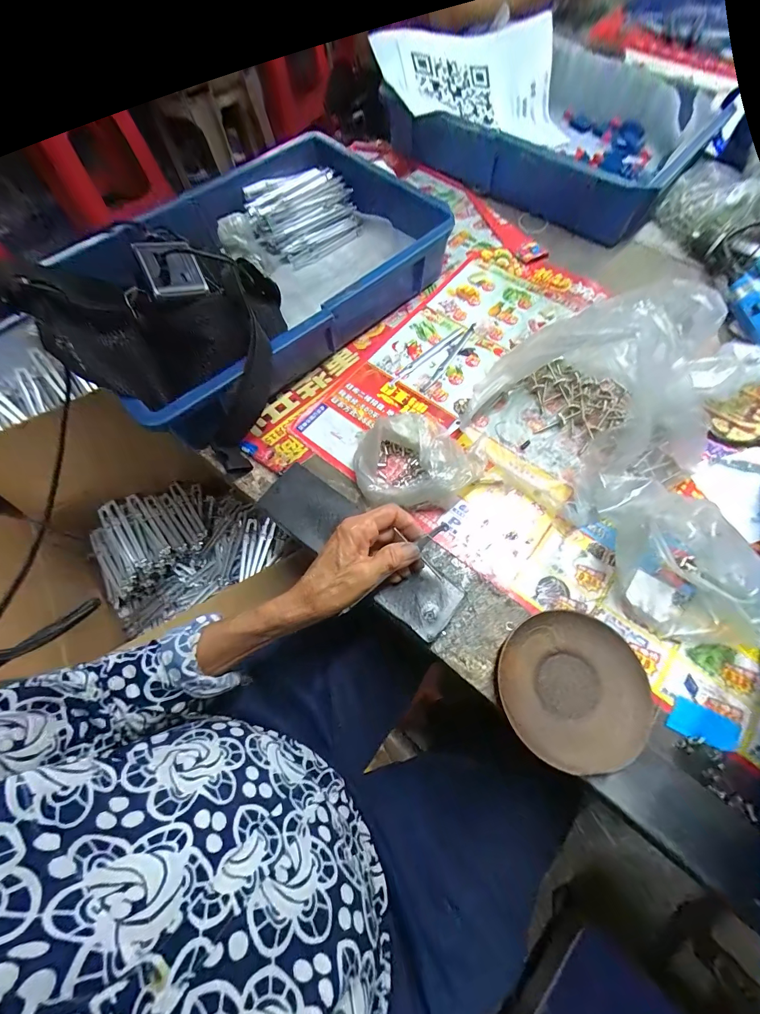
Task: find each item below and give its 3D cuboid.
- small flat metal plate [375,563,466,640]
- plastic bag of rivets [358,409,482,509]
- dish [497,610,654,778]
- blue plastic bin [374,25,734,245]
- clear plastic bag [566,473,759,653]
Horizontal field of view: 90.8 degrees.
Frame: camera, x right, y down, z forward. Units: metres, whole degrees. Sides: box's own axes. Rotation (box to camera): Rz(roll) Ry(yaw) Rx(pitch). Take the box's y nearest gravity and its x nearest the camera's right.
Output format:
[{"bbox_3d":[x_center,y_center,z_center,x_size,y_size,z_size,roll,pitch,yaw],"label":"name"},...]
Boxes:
[{"bbox_3d":[0.036,0.083,0.338,0.059,0.016,0.052,34,71,16],"label":"small flat metal plate"},{"bbox_3d":[0.038,-0.052,0.383,0.122,0.039,0.106,-4,65,0],"label":"plastic bag of rivets"},{"bbox_3d":[0.156,0.146,0.306,0.114,0.015,0.110,-1,65,2],"label":"dish"},{"bbox_3d":[0.262,-0.560,0.562,0.385,0.083,0.299,31,70,15],"label":"blue plastic bin"},{"bbox_3d":[0.248,0.037,0.313,0.095,0.069,0.177,-20,66,-7],"label":"clear plastic bag"}]

